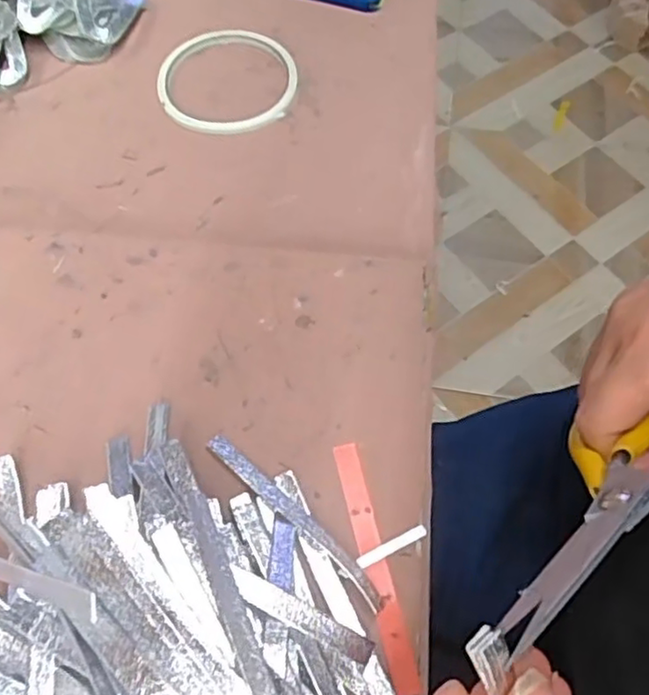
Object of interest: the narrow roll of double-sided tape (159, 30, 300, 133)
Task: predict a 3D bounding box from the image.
[{"bbox_3d":[-0.063,-0.177,0.421,0.089,0.007,0.090,1,63,-1],"label":"narrow roll of double-sided tape"}]

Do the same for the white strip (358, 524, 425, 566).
[{"bbox_3d":[0.028,0.082,0.266,0.032,0.004,0.005,-22,66,-12],"label":"white strip"}]

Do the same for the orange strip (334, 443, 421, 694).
[{"bbox_3d":[0.020,0.087,0.264,0.009,0.005,0.100,-11,64,-7],"label":"orange strip"}]

